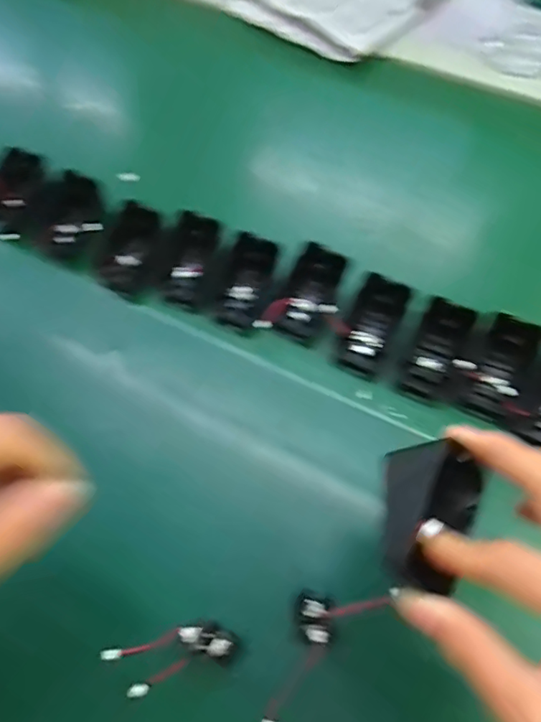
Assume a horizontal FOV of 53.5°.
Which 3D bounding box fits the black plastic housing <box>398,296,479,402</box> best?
[{"bbox_3d":[0.123,-0.007,0.397,0.038,0.023,0.076,24,101,13],"label":"black plastic housing"}]

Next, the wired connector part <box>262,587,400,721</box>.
[{"bbox_3d":[0.024,0.160,0.313,0.100,0.011,0.037,-41,69,-17],"label":"wired connector part"}]

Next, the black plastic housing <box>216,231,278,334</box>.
[{"bbox_3d":[-0.019,-0.062,0.430,0.033,0.018,0.075,19,98,11],"label":"black plastic housing"}]

